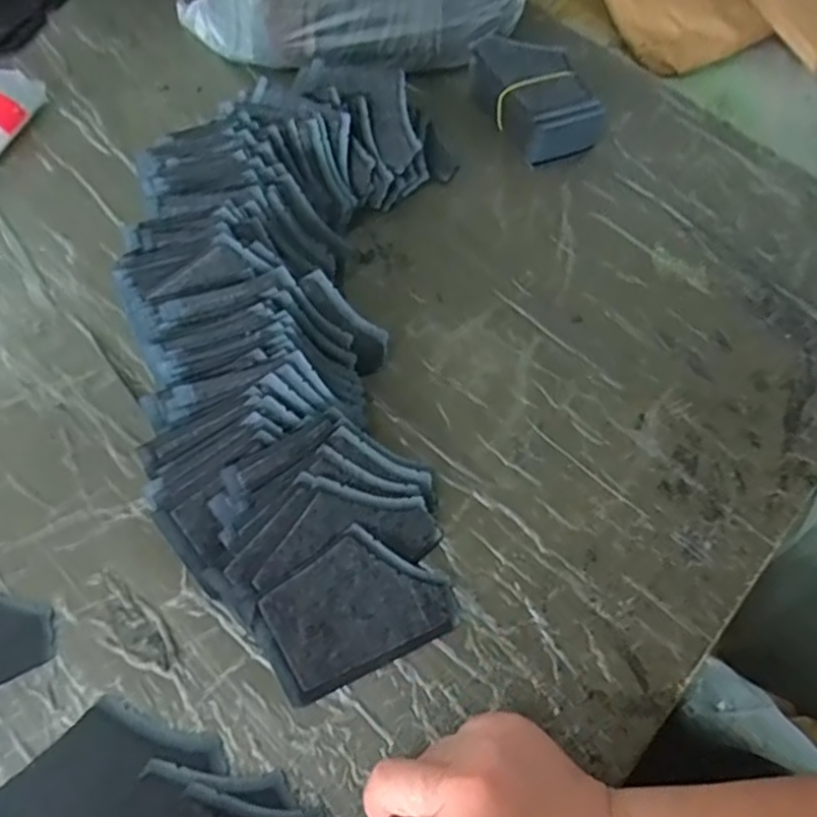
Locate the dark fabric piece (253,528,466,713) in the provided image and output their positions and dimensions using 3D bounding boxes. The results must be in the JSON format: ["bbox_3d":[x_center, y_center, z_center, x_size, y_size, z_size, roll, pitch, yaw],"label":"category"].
[{"bbox_3d":[-0.029,0.108,0.369,0.103,0.005,0.070,-23,85,-17],"label":"dark fabric piece"}]

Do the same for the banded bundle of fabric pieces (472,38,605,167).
[{"bbox_3d":[0.110,-0.263,0.568,0.082,0.052,0.118,-27,67,-18],"label":"banded bundle of fabric pieces"}]

